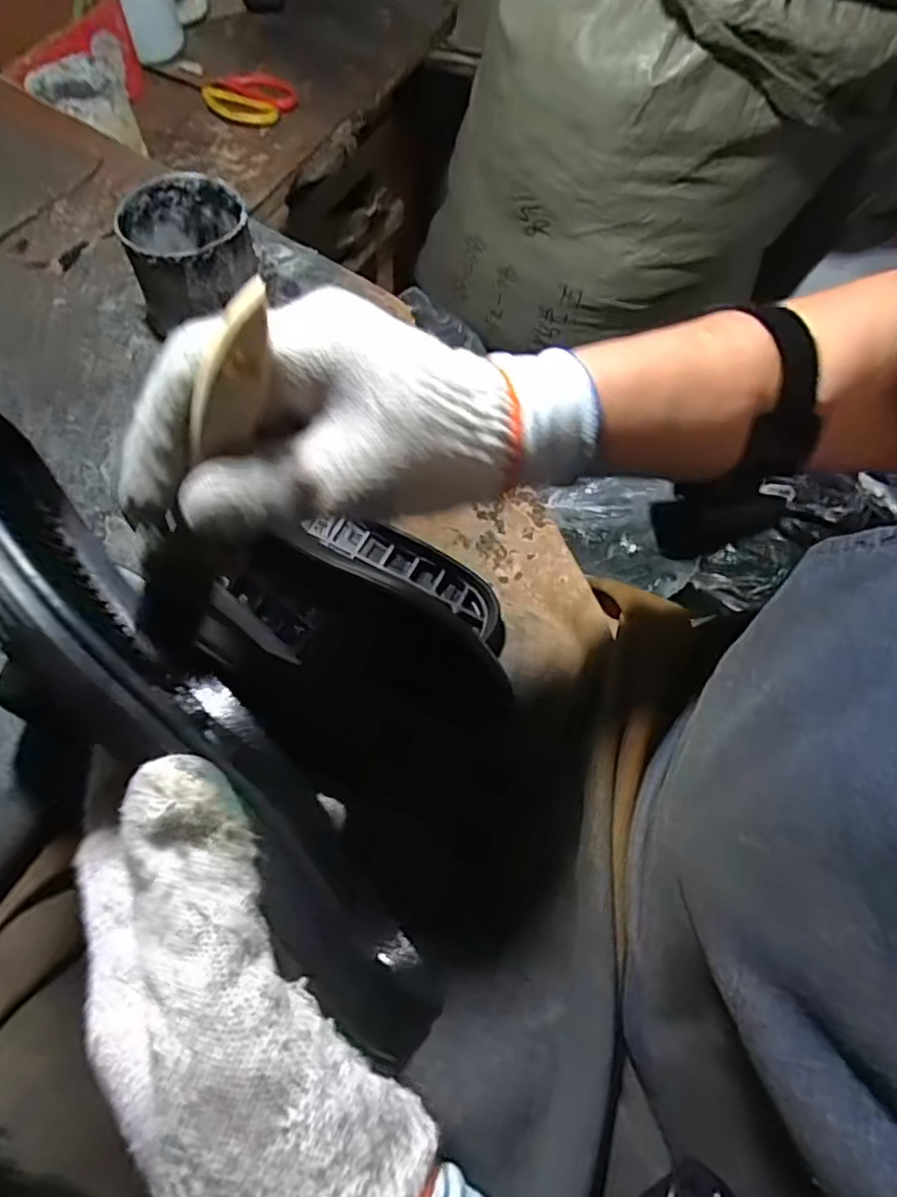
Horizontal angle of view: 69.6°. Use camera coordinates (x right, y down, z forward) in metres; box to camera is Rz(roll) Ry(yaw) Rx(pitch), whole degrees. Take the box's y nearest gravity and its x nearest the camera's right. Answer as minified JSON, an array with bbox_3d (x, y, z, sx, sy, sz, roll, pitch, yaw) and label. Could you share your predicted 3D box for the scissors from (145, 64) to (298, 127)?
[{"bbox_3d":[-0.280,-0.603,0.762,0.190,0.012,0.094,17,65,7],"label":"scissors"}]

